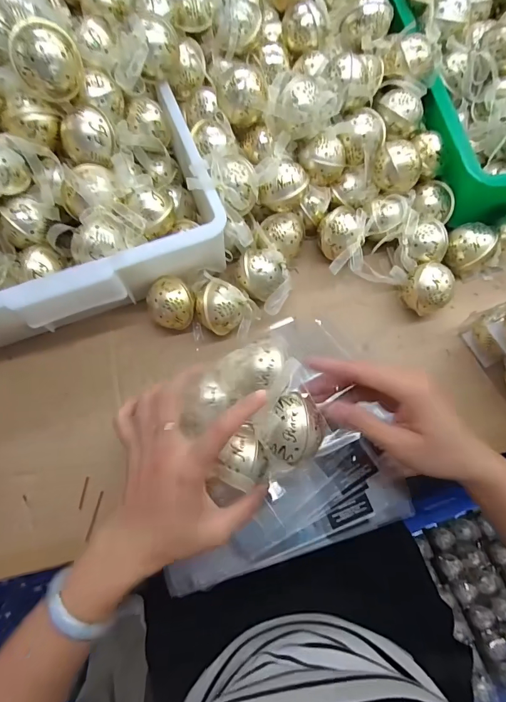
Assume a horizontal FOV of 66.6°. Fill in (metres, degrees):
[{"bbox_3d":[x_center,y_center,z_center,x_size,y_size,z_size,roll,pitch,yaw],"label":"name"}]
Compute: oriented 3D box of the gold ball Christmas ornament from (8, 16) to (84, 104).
[{"bbox_3d":[-0.195,-0.275,0.367,0.061,0.049,0.050,-27,73,-8],"label":"gold ball Christmas ornament"}]

